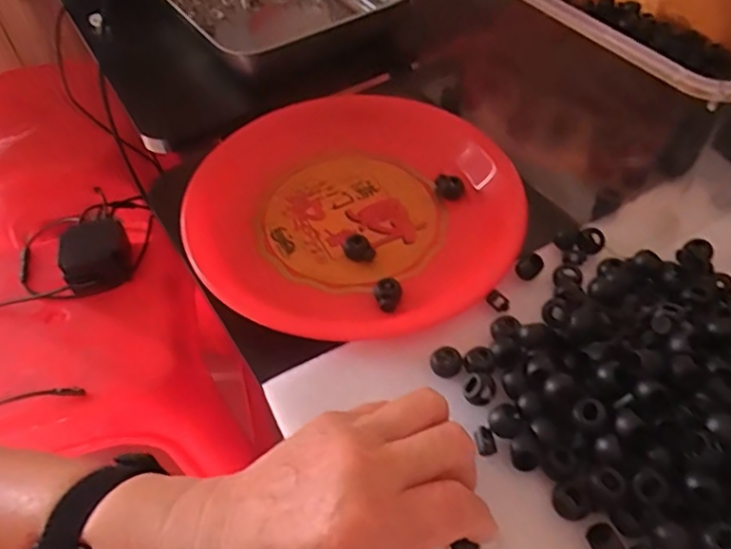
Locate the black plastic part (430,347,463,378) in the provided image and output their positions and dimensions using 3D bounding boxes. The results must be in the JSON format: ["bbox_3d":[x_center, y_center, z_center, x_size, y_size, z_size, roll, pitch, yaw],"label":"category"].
[{"bbox_3d":[0.046,0.050,0.331,0.017,0.008,0.015,-7,52,-3],"label":"black plastic part"}]

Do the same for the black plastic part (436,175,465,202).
[{"bbox_3d":[0.063,-0.064,0.435,0.021,0.016,0.014,6,53,7],"label":"black plastic part"}]

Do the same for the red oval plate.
[{"bbox_3d":[-0.011,-0.050,0.413,0.226,0.039,0.226,-16,53,-10],"label":"red oval plate"}]

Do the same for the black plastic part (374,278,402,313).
[{"bbox_3d":[0.015,0.013,0.371,0.016,0.009,0.023,-2,52,1],"label":"black plastic part"}]

